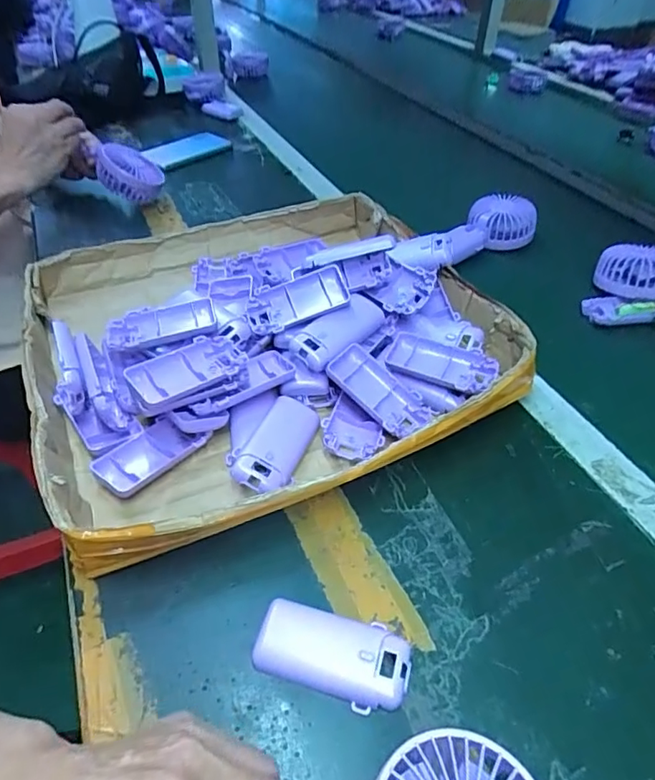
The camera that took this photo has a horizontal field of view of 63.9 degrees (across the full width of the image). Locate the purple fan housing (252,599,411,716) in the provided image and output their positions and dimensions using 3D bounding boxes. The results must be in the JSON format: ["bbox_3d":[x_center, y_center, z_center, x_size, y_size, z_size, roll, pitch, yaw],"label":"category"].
[{"bbox_3d":[0.002,0.161,0.324,0.095,0.016,0.046,12,45,11],"label":"purple fan housing"}]

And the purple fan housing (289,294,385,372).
[{"bbox_3d":[0.009,-0.055,0.472,0.044,0.026,0.087,29,51,25],"label":"purple fan housing"}]

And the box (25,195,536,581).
[{"bbox_3d":[-0.063,-0.061,0.505,0.404,0.085,0.392,-19,47,-20],"label":"box"}]

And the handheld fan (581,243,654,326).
[{"bbox_3d":[0.348,-0.114,0.583,0.098,0.051,0.098,21,47,19],"label":"handheld fan"}]

